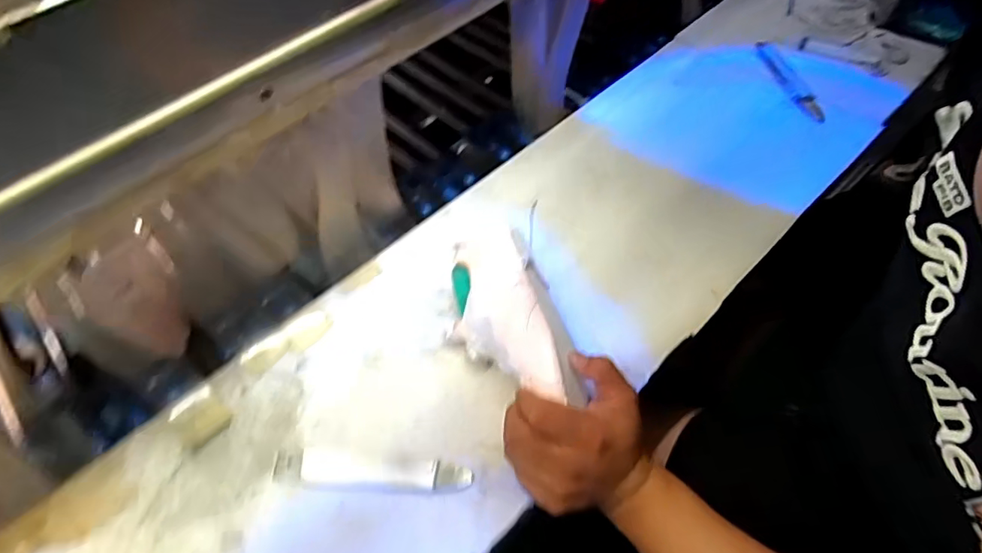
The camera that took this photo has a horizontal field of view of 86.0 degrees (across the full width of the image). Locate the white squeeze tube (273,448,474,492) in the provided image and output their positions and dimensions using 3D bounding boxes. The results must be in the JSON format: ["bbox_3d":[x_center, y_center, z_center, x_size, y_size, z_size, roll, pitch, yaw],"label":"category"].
[{"bbox_3d":[-0.102,0.164,0.444,0.168,0.008,0.027,3,56,6],"label":"white squeeze tube"}]

